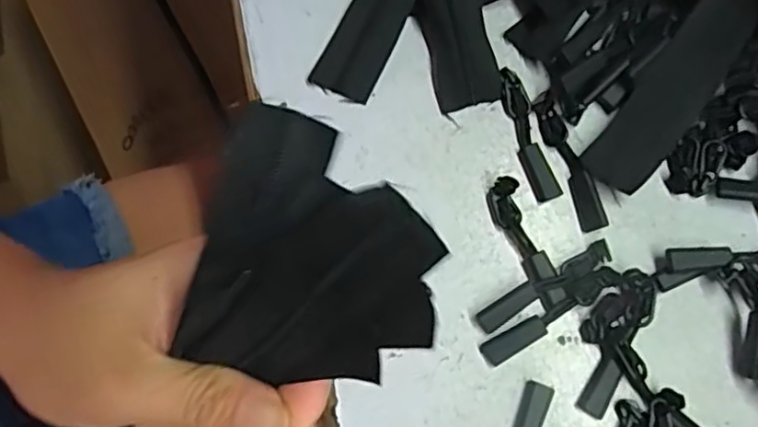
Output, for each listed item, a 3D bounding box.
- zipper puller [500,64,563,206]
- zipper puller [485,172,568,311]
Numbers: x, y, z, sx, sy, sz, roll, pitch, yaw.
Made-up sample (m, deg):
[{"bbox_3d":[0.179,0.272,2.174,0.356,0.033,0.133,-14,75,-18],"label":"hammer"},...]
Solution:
[{"bbox_3d":[0.060,-0.032,0.261,0.011,0.005,0.056,-16,76,-4],"label":"zipper puller"},{"bbox_3d":[0.056,0.011,0.248,0.013,0.006,0.053,-19,76,-5],"label":"zipper puller"}]

